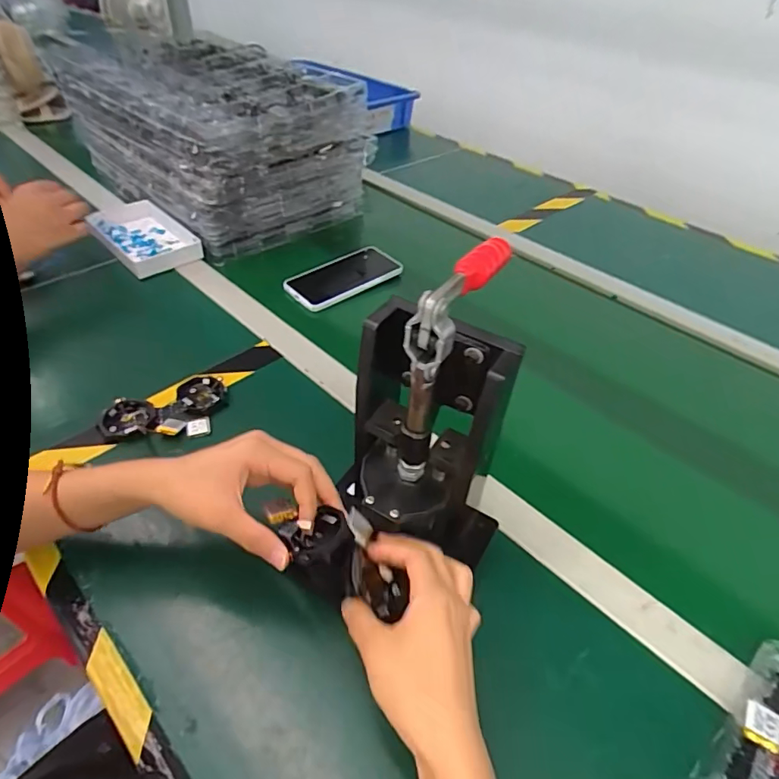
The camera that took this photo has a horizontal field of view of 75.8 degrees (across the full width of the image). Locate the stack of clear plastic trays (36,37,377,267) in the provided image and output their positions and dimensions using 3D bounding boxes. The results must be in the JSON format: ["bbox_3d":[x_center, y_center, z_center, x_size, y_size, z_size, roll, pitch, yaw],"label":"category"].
[{"bbox_3d":[-0.282,-0.419,0.839,0.432,0.187,0.314,33,50,27],"label":"stack of clear plastic trays"}]

